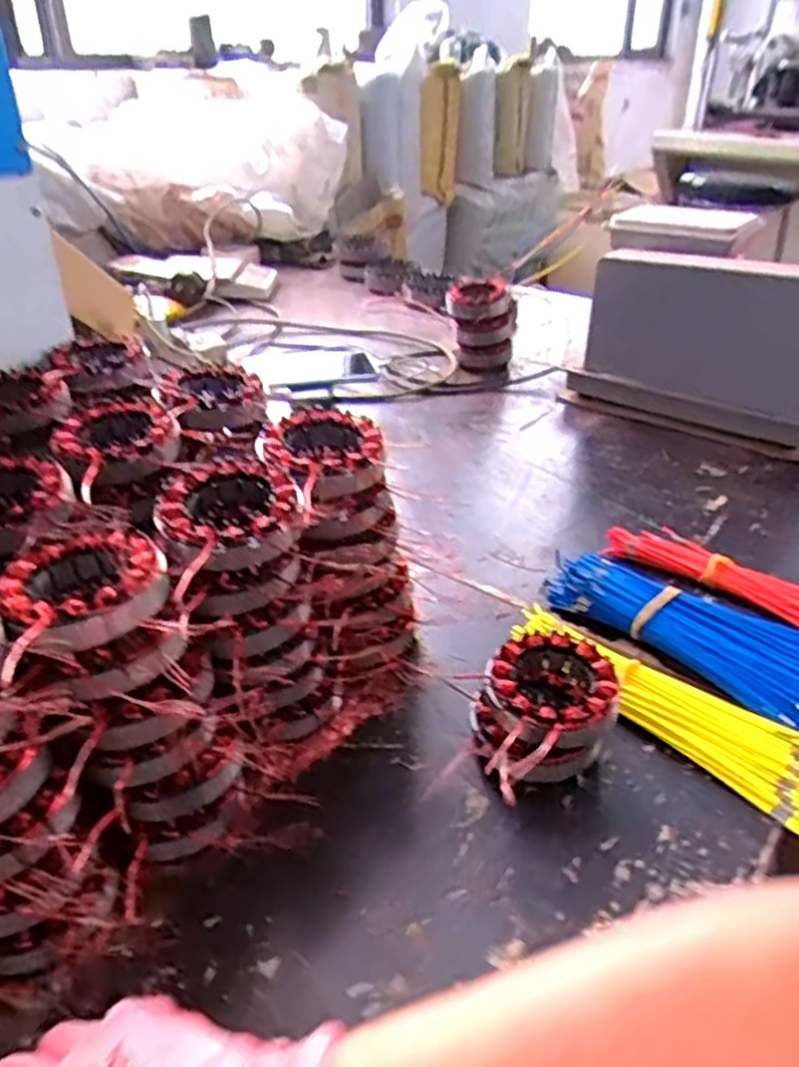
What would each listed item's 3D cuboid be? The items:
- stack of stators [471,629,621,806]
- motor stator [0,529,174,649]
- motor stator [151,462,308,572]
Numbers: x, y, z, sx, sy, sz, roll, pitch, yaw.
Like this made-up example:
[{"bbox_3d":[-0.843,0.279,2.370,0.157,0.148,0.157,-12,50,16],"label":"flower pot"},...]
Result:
[{"bbox_3d":[0.096,0.123,0.523,0.102,0.062,0.087,-23,39,-32],"label":"stack of stators"},{"bbox_3d":[-0.172,0.032,0.423,0.083,0.033,0.086,-15,36,-23],"label":"motor stator"},{"bbox_3d":[-0.105,-0.011,0.479,0.089,0.028,0.089,-7,33,-12],"label":"motor stator"}]

